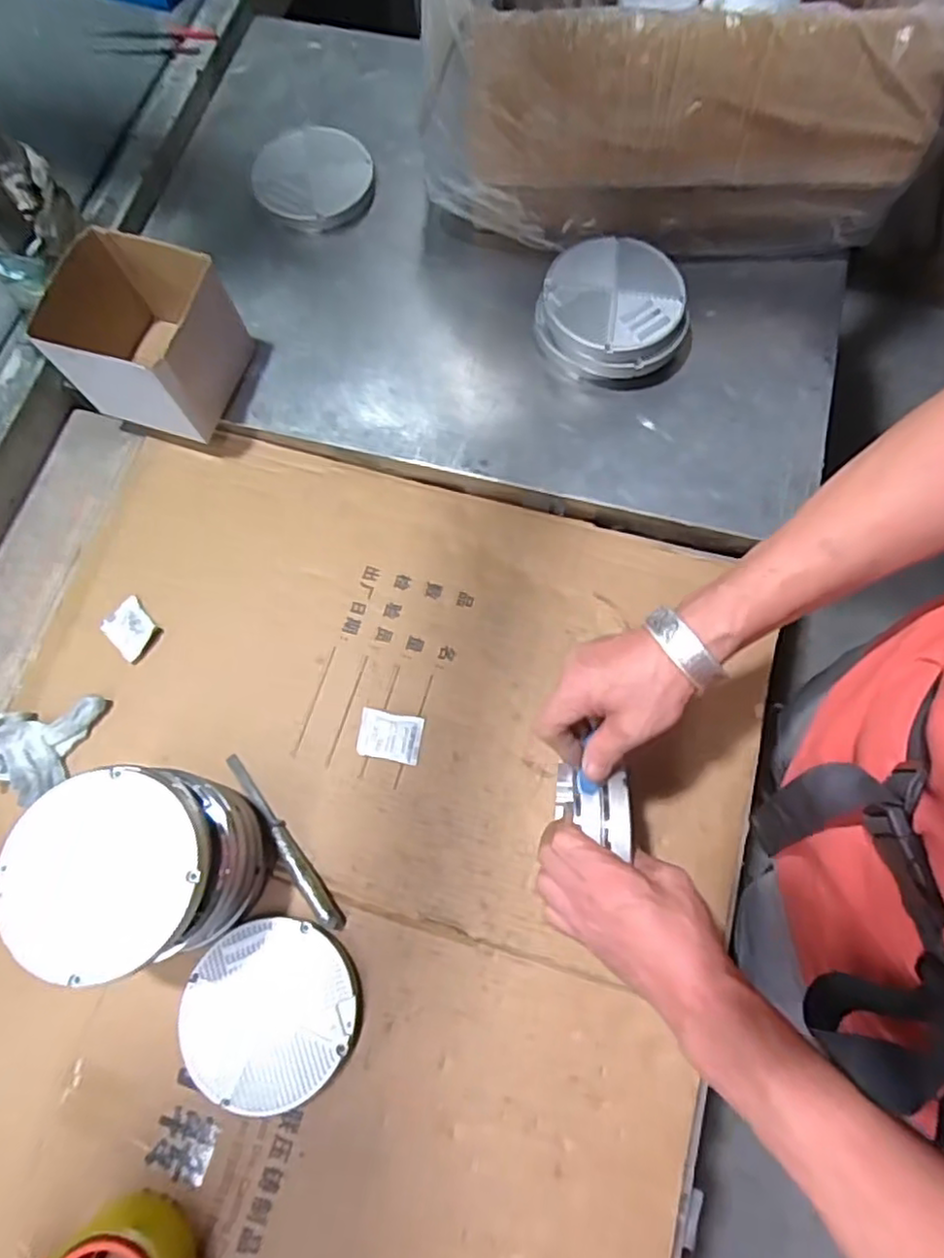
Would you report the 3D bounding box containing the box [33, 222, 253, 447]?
[{"bbox_3d":[-0.309,-0.284,0.658,0.136,0.110,0.134,13,72,6],"label":"box"}]

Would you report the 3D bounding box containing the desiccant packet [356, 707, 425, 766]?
[{"bbox_3d":[-0.077,0.100,0.621,0.058,0.007,0.045,10,73,5],"label":"desiccant packet"}]

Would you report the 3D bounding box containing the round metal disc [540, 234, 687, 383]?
[{"bbox_3d":[0.142,-0.324,0.689,0.143,0.076,0.126,-5,71,0],"label":"round metal disc"}]

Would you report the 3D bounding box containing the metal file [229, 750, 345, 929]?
[{"bbox_3d":[-0.169,0.185,0.586,0.017,0.017,0.180,-36,75,-9],"label":"metal file"}]

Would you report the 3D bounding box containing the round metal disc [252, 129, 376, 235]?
[{"bbox_3d":[-0.185,-0.527,0.776,0.136,0.023,0.136,-1,73,2],"label":"round metal disc"}]

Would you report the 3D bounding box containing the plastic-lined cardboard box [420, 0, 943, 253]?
[{"bbox_3d":[0.204,-0.584,0.680,0.485,0.227,0.286,1,71,2],"label":"plastic-lined cardboard box"}]

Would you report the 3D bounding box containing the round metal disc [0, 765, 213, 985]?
[{"bbox_3d":[-0.256,0.167,0.461,0.138,0.019,0.132,-1,73,2],"label":"round metal disc"}]

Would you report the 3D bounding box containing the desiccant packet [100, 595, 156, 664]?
[{"bbox_3d":[-0.337,-0.001,0.657,0.043,0.008,0.055,-43,76,-11],"label":"desiccant packet"}]

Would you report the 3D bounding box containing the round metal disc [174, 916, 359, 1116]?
[{"bbox_3d":[-0.167,0.313,0.546,0.141,0.020,0.133,-1,73,2],"label":"round metal disc"}]

